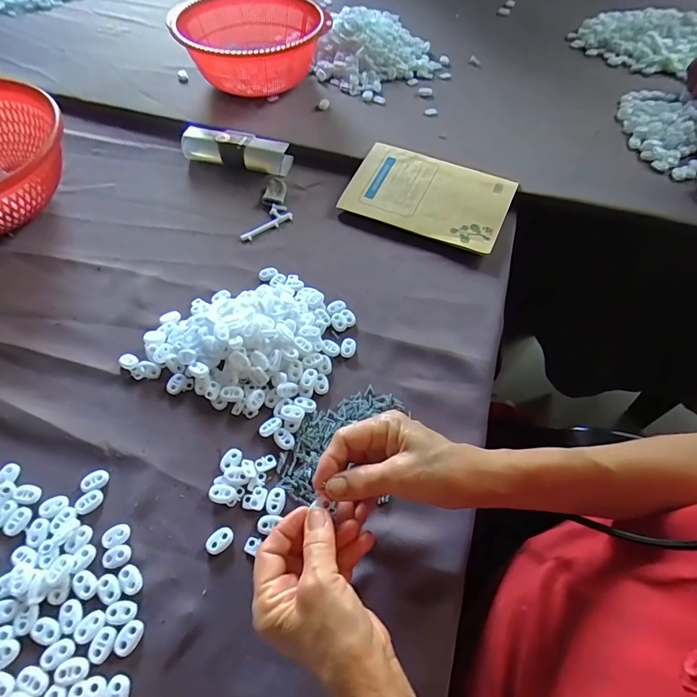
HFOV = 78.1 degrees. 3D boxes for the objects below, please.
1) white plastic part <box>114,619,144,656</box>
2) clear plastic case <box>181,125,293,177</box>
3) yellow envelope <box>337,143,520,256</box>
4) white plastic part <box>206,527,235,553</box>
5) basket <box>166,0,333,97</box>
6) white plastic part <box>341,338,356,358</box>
[{"bbox_3d":[-0.161,0.211,0.314,0.016,0.004,0.022,24,60,15],"label":"white plastic part"},{"bbox_3d":[-0.161,-0.286,0.618,0.161,0.035,0.046,11,58,7],"label":"clear plastic case"},{"bbox_3d":[0.106,-0.204,0.564,0.202,0.011,0.133,22,68,14],"label":"yellow envelope"},{"bbox_3d":[-0.105,0.156,0.351,0.023,0.004,0.015,-40,66,-22],"label":"white plastic part"},{"bbox_3d":[-0.153,-0.484,0.697,0.232,0.100,0.239,-9,58,-6],"label":"basket"},{"bbox_3d":[0.000,-0.001,0.454,0.016,0.007,0.022,4,57,3],"label":"white plastic part"}]

